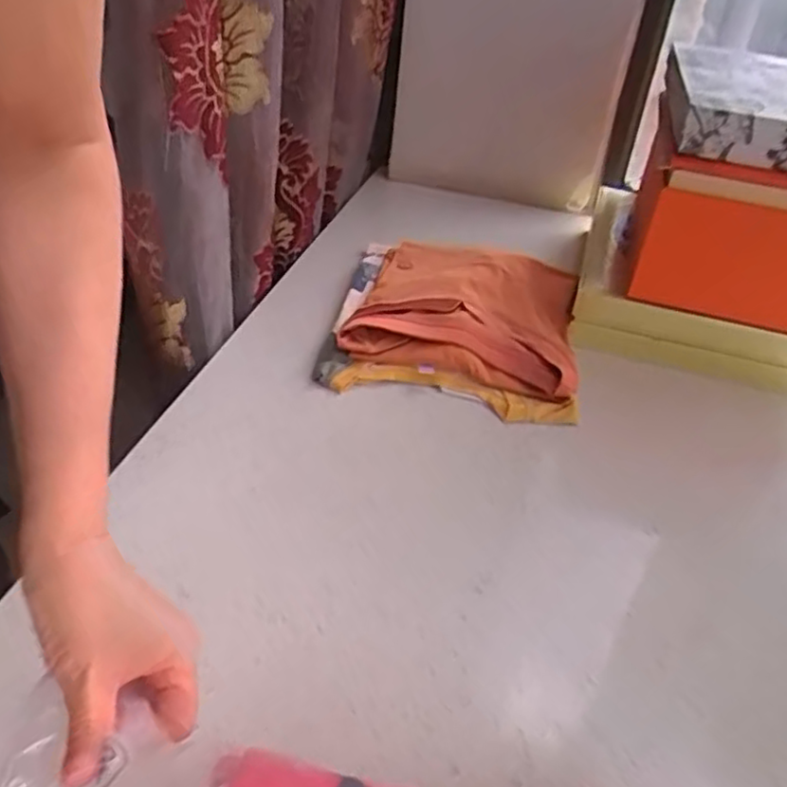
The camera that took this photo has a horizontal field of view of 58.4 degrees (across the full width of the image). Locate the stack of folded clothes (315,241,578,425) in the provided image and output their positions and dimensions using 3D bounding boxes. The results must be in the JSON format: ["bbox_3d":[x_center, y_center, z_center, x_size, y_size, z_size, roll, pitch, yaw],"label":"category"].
[{"bbox_3d":[0.067,-0.088,0.770,0.244,0.051,0.279,9,37,4],"label":"stack of folded clothes"}]

